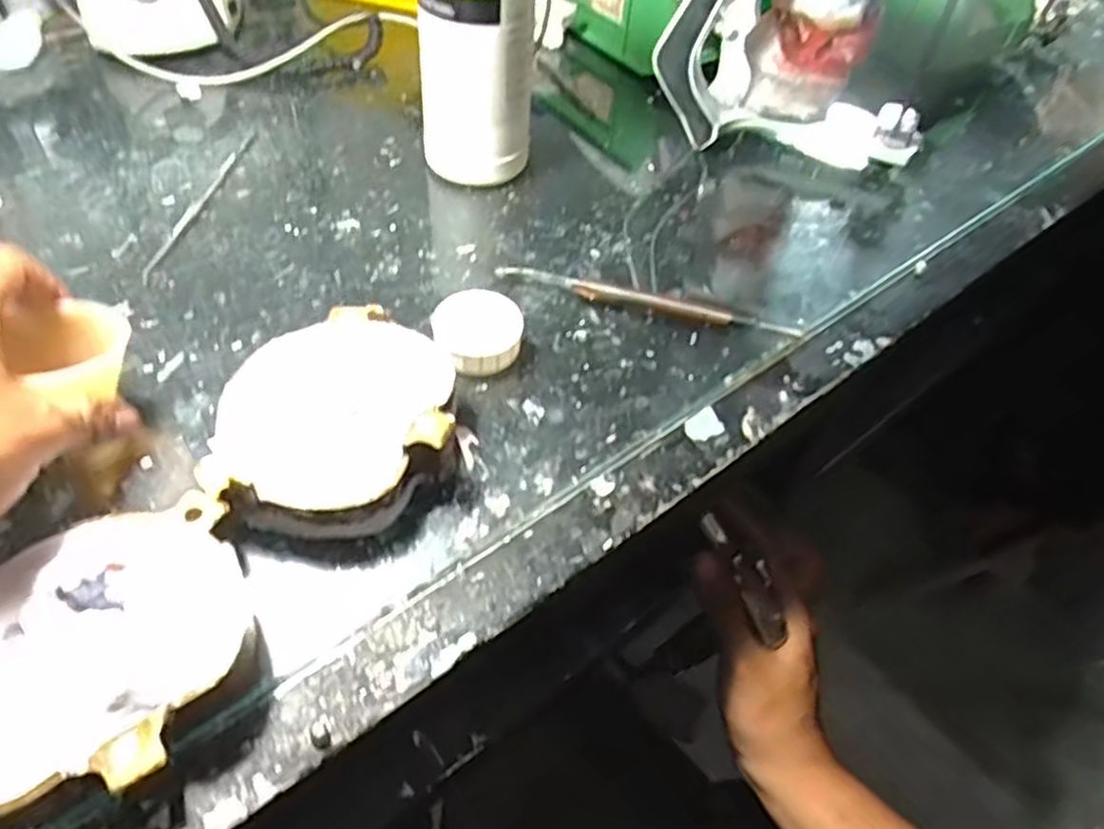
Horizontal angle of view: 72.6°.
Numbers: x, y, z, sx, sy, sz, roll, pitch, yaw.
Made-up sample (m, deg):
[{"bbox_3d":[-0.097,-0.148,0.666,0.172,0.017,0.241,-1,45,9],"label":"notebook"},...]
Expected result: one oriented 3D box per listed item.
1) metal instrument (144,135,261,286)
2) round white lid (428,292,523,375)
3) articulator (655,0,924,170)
[{"bbox_3d":[-0.213,-0.132,0.458,0.008,0.004,0.155,9,50,2],"label":"metal instrument"},{"bbox_3d":[-0.038,-0.041,0.390,0.045,0.021,0.045,3,50,-3],"label":"round white lid"},{"bbox_3d":[0.175,-0.242,0.505,0.168,0.136,0.143,26,53,16],"label":"articulator"}]

